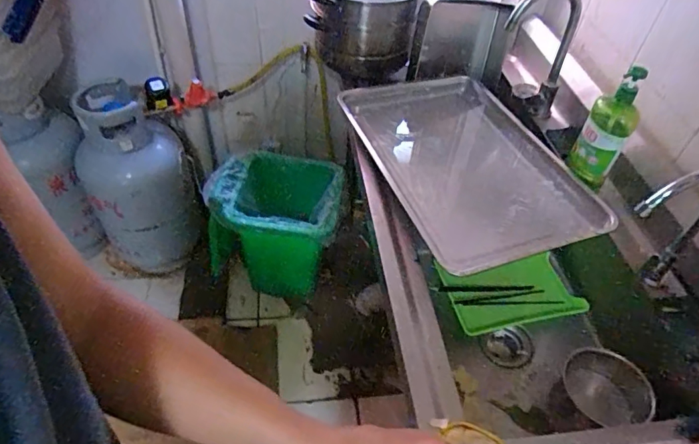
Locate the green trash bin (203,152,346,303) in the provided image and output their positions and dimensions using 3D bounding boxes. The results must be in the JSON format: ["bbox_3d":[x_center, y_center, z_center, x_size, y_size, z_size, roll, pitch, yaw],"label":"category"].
[{"bbox_3d":[-0.242,0.013,1.661,0.420,0.409,0.345,17,49,10],"label":"green trash bin"}]

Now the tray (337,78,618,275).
[{"bbox_3d":[0.253,-0.139,1.070,0.394,0.062,0.580,-16,50,-13],"label":"tray"}]

